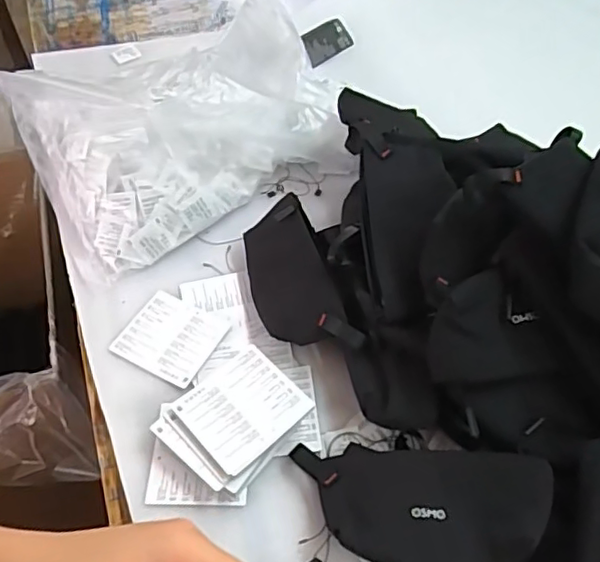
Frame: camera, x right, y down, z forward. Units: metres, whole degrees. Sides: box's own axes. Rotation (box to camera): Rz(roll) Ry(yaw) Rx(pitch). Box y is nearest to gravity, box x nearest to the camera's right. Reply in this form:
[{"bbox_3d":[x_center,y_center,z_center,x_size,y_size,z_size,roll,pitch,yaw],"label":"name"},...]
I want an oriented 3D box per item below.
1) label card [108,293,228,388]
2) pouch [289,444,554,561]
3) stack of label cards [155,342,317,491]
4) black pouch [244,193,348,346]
[{"bbox_3d":[-0.138,0.060,0.637,0.098,0.004,0.088,23,56,17],"label":"label card"},{"bbox_3d":[0.095,0.180,0.497,0.207,0.040,0.114,3,66,19],"label":"pouch"},{"bbox_3d":[-0.061,0.131,0.565,0.096,0.030,0.121,36,60,25],"label":"stack of label cards"},{"bbox_3d":[-0.014,-0.005,0.649,0.079,0.059,0.184,-13,53,-10],"label":"black pouch"}]

